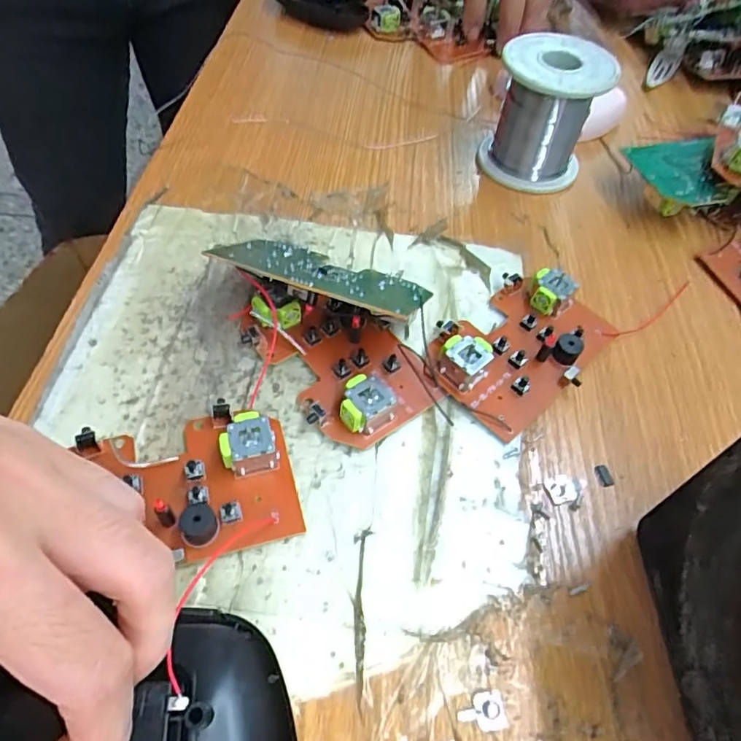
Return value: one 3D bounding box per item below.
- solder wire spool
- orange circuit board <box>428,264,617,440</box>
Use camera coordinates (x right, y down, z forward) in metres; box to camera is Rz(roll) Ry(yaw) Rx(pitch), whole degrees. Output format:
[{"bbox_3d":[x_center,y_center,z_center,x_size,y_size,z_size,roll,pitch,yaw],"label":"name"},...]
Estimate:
[{"bbox_3d":[0.101,-0.149,0.316,0.058,0.066,0.058,3,54,-4],"label":"solder wire spool"},{"bbox_3d":[0.069,-0.014,0.243,0.087,0.019,0.056,-35,64,-26],"label":"orange circuit board"}]

